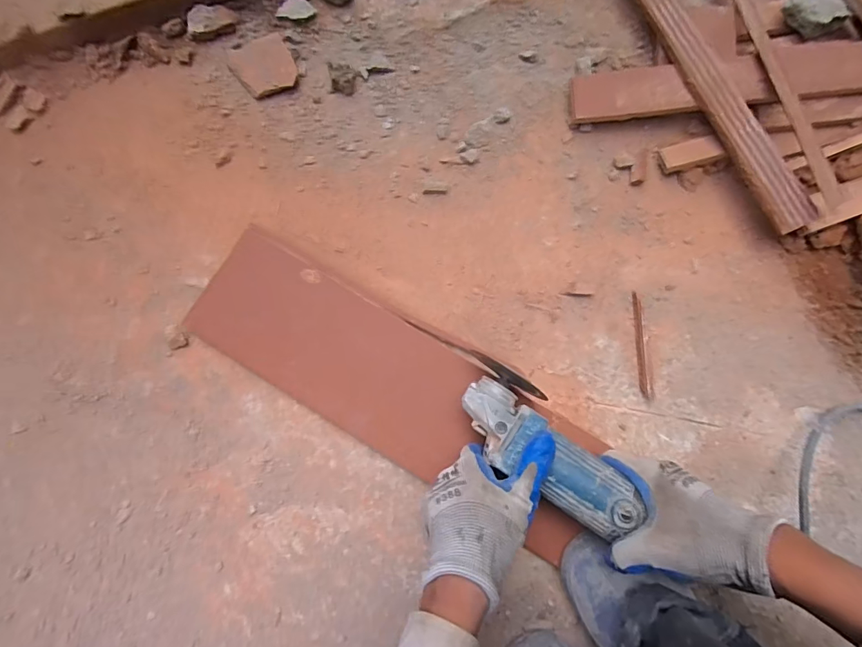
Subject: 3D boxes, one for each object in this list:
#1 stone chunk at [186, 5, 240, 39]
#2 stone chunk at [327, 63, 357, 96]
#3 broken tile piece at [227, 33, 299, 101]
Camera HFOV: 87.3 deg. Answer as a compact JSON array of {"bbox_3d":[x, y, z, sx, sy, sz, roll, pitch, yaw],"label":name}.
[{"bbox_3d":[-0.281,-0.387,0.583,0.060,0.023,0.032,0,83,3],"label":"stone chunk"},{"bbox_3d":[-0.109,-0.299,0.555,0.029,0.022,0.030,-4,83,3],"label":"stone chunk"},{"bbox_3d":[-0.211,-0.323,0.568,0.074,0.010,0.079,-23,82,0],"label":"broken tile piece"}]

